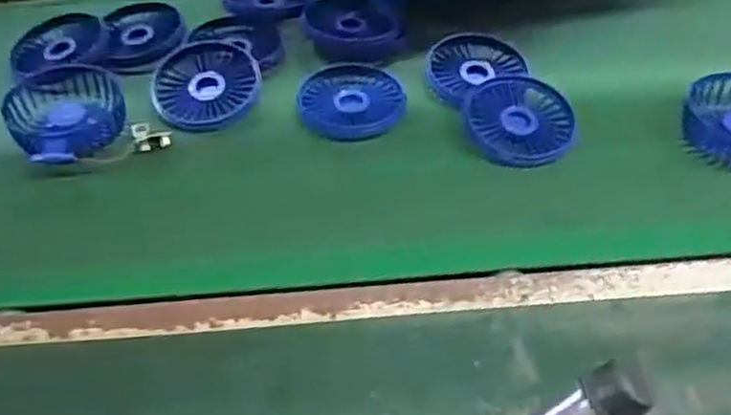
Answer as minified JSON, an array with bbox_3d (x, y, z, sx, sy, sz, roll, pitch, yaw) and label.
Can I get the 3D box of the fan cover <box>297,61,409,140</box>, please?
[{"bbox_3d":[-0.012,-0.089,0.629,0.085,0.020,0.085,-10,46,-9],"label":"fan cover"}]

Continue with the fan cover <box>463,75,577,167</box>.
[{"bbox_3d":[0.122,-0.071,0.601,0.084,0.015,0.103,3,45,4],"label":"fan cover"}]

